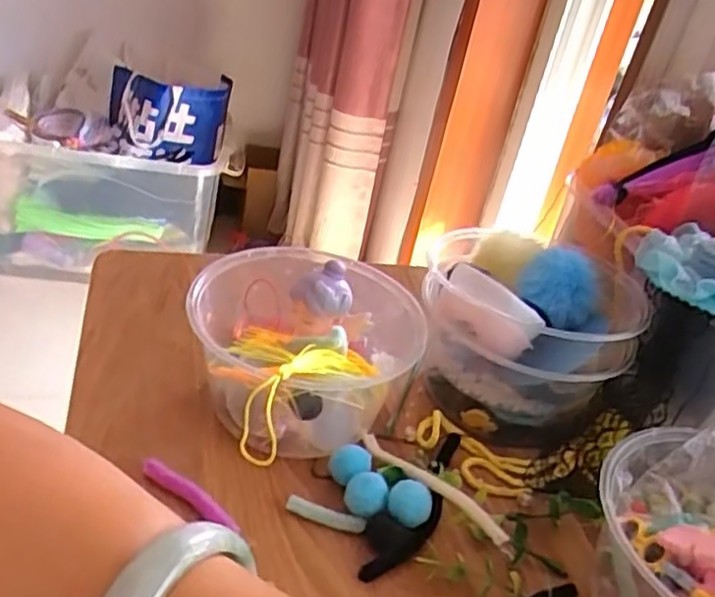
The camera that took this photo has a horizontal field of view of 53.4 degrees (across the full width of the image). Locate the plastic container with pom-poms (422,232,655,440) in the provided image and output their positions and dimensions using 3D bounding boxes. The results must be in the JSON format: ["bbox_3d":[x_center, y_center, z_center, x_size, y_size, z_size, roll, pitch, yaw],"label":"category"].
[{"bbox_3d":[0.087,0.013,0.381,0.114,0.073,0.097,22,34,18],"label":"plastic container with pom-poms"}]

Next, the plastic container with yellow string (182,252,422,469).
[{"bbox_3d":[-0.027,0.017,0.362,0.106,0.067,0.105,9,32,-6],"label":"plastic container with yellow string"}]

